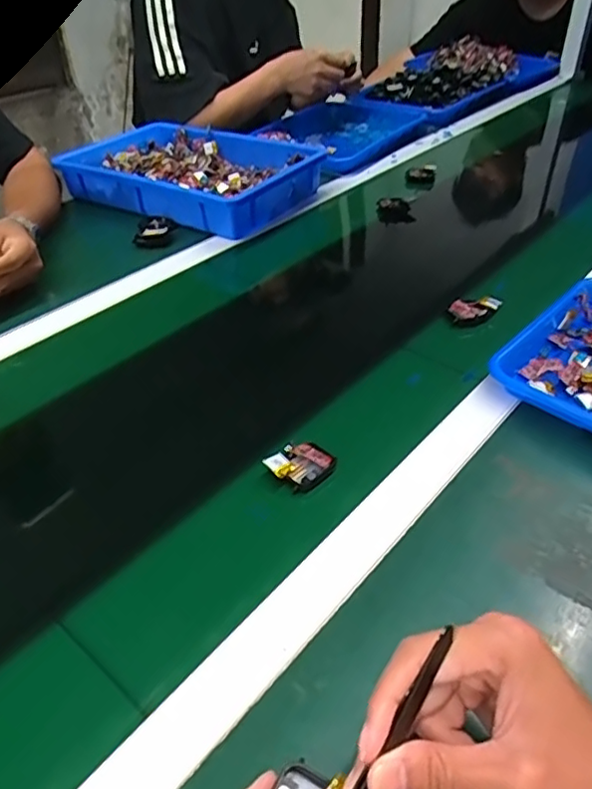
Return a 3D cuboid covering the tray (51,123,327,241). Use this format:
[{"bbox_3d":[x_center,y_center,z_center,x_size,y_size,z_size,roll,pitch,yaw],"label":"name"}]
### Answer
[{"bbox_3d":[-0.164,-0.347,0.947,0.354,0.055,0.233,18,43,25],"label":"tray"}]

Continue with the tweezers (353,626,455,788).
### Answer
[{"bbox_3d":[0.044,0.153,0.273,0.007,0.013,0.102,28,76,30],"label":"tweezers"}]

